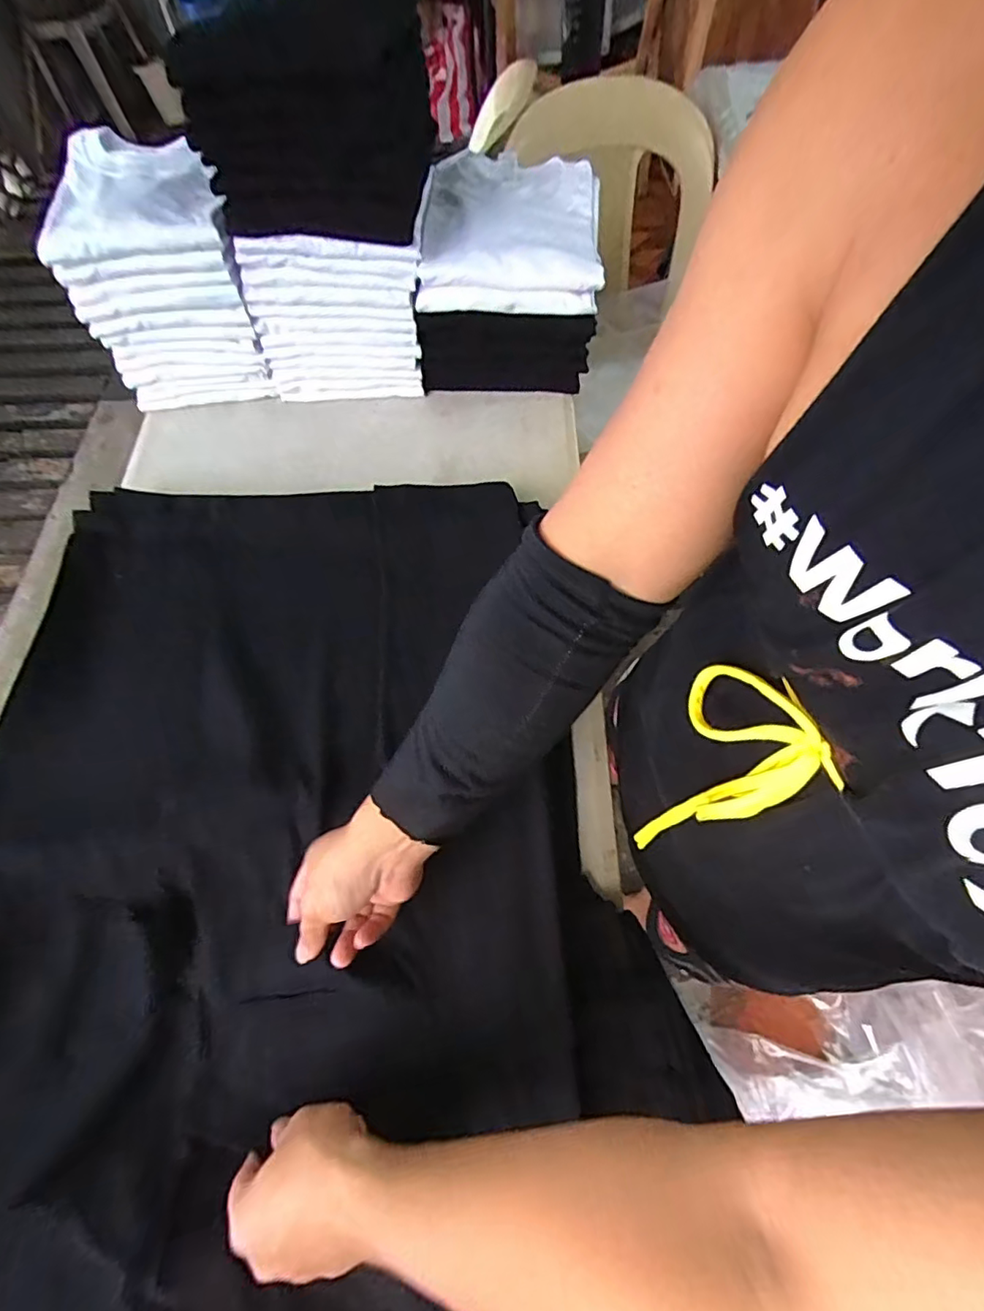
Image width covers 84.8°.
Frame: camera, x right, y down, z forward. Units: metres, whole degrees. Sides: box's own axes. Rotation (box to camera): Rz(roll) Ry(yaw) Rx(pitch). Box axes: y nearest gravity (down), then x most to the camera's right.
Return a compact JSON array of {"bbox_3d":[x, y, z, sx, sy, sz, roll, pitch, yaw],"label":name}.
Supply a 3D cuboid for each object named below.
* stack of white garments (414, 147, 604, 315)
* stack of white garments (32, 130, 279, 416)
[{"bbox_3d":[0.027,-0.554,0.686,0.216,0.056,0.280,3,65,2],"label":"stack of white garments"},{"bbox_3d":[-0.414,-0.485,0.696,0.201,0.215,0.232,-16,66,-6],"label":"stack of white garments"}]

